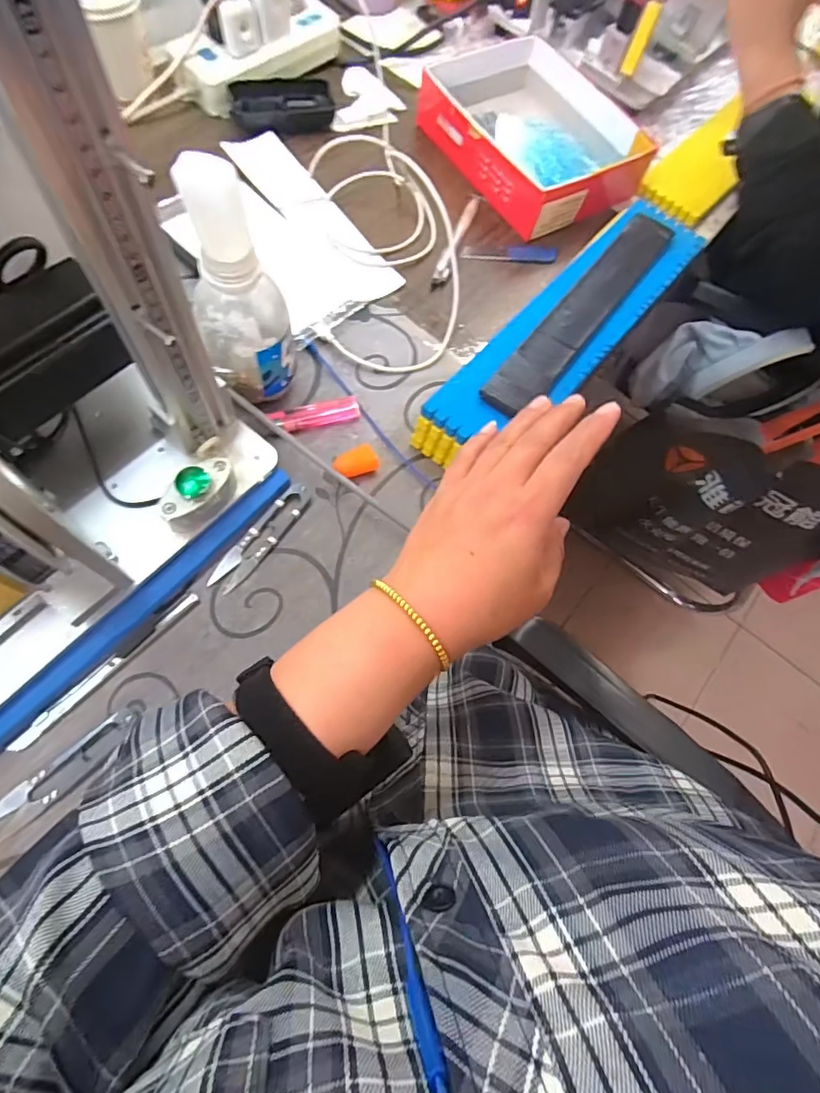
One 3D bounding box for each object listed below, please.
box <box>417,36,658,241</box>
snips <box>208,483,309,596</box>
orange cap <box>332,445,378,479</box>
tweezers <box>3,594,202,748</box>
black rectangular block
[{"bbox_3d":[0.127,-0.464,0.573,0.175,0.049,0.252,-31,72,-14],"label":"box"},{"bbox_3d":[-0.113,-0.008,0.401,0.022,0.007,0.102,36,71,12],"label":"snips"},{"bbox_3d":[-0.044,-0.069,0.429,0.036,0.013,0.021,-24,71,-11],"label":"orange cap"},{"bbox_3d":[-0.207,0.082,0.357,0.011,0.005,0.142,42,72,14],"label":"tweezers"},{"bbox_3d":[0.156,-0.213,0.456,0.044,0.017,0.291,35,71,11],"label":"black rectangular block"}]

